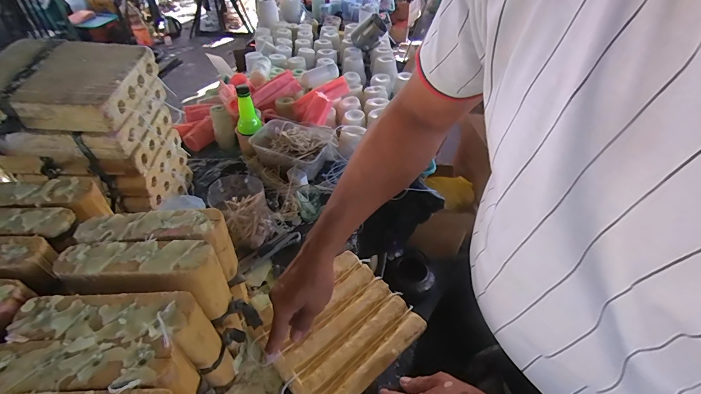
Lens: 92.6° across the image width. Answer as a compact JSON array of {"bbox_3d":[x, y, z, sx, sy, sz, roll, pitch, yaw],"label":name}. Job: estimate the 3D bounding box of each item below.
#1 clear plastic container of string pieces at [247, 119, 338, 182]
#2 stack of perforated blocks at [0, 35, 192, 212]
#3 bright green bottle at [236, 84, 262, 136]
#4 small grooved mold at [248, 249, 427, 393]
[{"bbox_3d":[-0.134,-0.123,0.796,0.180,0.076,0.148,20,46,18],"label":"clear plastic container of string pieces"},{"bbox_3d":[-0.459,-0.115,0.593,0.226,0.242,0.198,3,43,0],"label":"stack of perforated blocks"},{"bbox_3d":[-0.245,-0.203,0.790,0.056,0.110,0.048,-12,45,-15],"label":"bright green bottle"},{"bbox_3d":[-0.017,0.198,0.517,0.213,0.017,0.178,-32,53,-31],"label":"small grooved mold"}]

